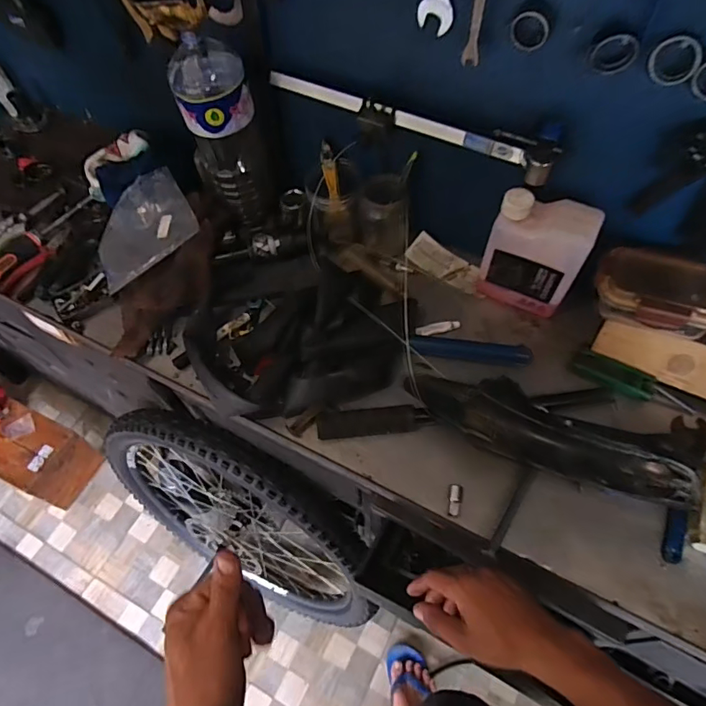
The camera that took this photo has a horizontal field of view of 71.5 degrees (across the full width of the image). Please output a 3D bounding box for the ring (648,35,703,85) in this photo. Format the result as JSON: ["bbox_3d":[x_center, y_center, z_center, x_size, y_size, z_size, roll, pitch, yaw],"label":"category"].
[{"bbox_3d":[0.303,-0.275,0.462,0.044,0.040,0.010,30,65,19],"label":"ring"}]

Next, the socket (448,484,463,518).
[{"bbox_3d":[0.126,0.181,0.602,0.017,0.011,0.040,5,60,5],"label":"socket"}]

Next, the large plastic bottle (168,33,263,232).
[{"bbox_3d":[-0.193,-0.312,0.745,0.108,0.271,0.092,-15,60,-6],"label":"large plastic bottle"}]

